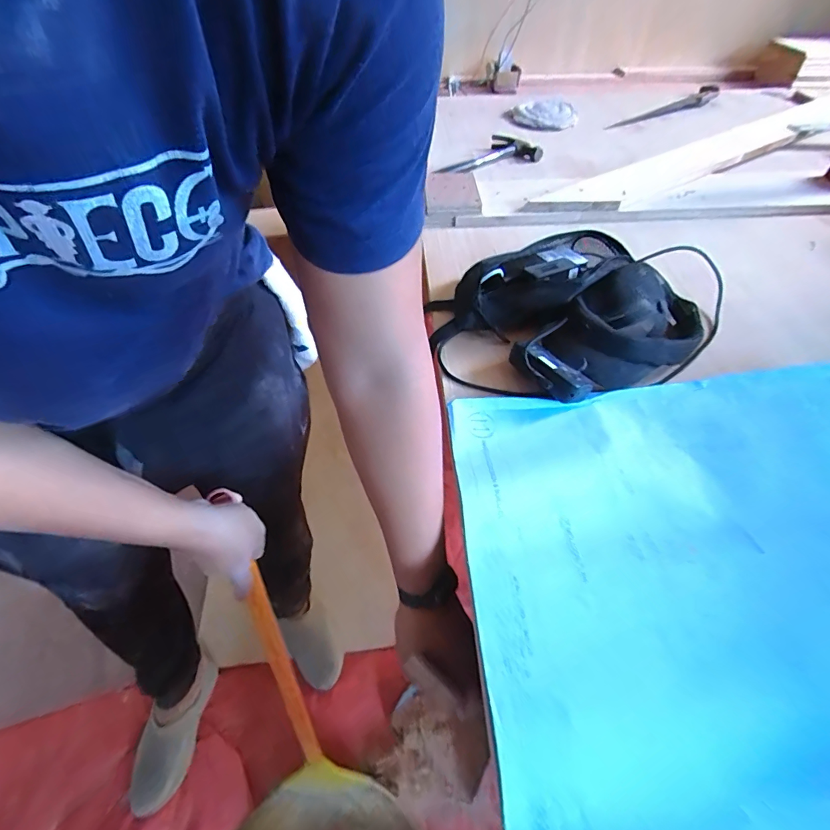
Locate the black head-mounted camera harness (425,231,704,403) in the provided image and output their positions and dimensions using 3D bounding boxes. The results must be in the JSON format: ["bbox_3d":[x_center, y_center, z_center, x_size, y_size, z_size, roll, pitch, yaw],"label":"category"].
[{"bbox_3d":[0.210,-0.143,0.585,0.296,0.078,0.275,36,59,25],"label":"black head-mounted camera harness"}]

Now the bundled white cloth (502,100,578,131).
[{"bbox_3d":[0.346,-0.826,1.193,0.195,0.045,0.142,10,51,7],"label":"bundled white cloth"}]

